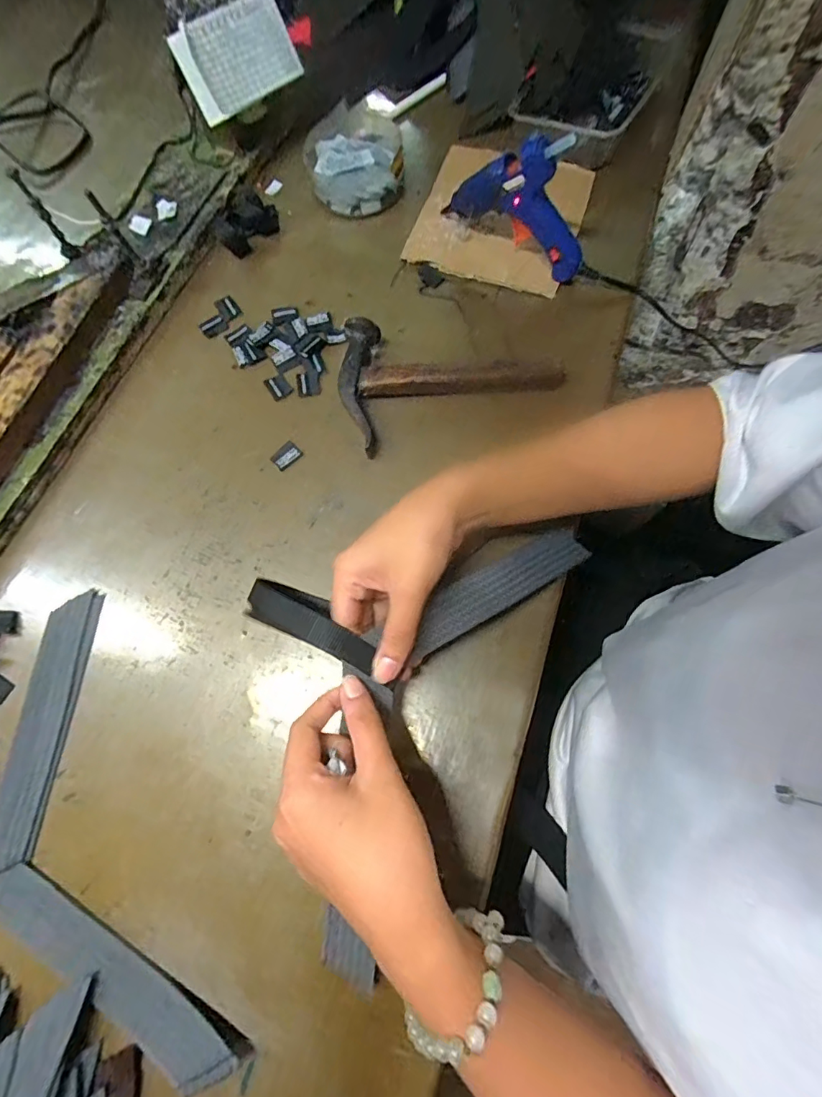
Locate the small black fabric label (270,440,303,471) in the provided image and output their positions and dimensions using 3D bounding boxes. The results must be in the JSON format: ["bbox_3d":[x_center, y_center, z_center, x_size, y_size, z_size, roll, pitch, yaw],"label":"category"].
[{"bbox_3d":[-0.106,-0.079,0.400,0.018,0.005,0.024,40,77,14],"label":"small black fabric label"}]

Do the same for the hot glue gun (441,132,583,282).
[{"bbox_3d":[0.093,-0.298,0.408,0.132,0.100,0.025,32,75,12],"label":"hot glue gun"}]

